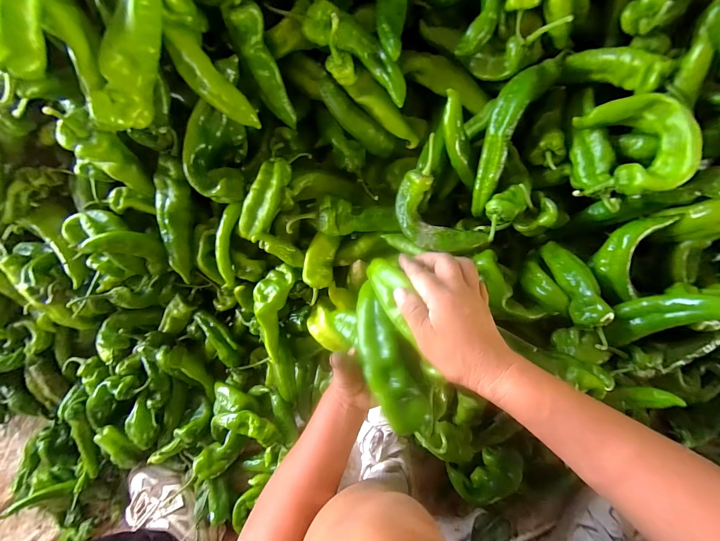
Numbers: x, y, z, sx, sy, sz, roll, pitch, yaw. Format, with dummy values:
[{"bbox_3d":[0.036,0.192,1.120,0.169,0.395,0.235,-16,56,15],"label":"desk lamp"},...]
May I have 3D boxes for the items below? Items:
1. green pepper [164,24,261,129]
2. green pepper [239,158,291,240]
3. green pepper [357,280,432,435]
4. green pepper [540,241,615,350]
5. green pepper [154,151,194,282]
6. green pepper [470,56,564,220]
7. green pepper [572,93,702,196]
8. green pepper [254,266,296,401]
[{"bbox_3d":[-0.168,-0.211,0.352,0.037,0.025,0.119,-44,111,3],"label":"green pepper"},{"bbox_3d":[-0.130,-0.094,0.423,0.039,0.033,0.119,33,106,8],"label":"green pepper"},{"bbox_3d":[0.028,0.089,0.328,0.052,0.037,0.152,-24,74,5],"label":"green pepper"},{"bbox_3d":[0.274,0.020,0.391,0.035,0.030,0.149,-11,55,7],"label":"green pepper"},{"bbox_3d":[-0.265,-0.073,0.451,0.045,0.031,0.178,13,117,8],"label":"green pepper"},{"bbox_3d":[0.180,-0.164,0.385,0.051,0.056,0.190,21,116,8],"label":"green pepper"},{"bbox_3d":[0.294,-0.134,0.335,0.096,0.024,0.103,-2,88,39],"label":"green pepper"},{"bbox_3d":[-0.133,0.113,0.519,0.058,0.038,0.245,3,112,7],"label":"green pepper"}]

